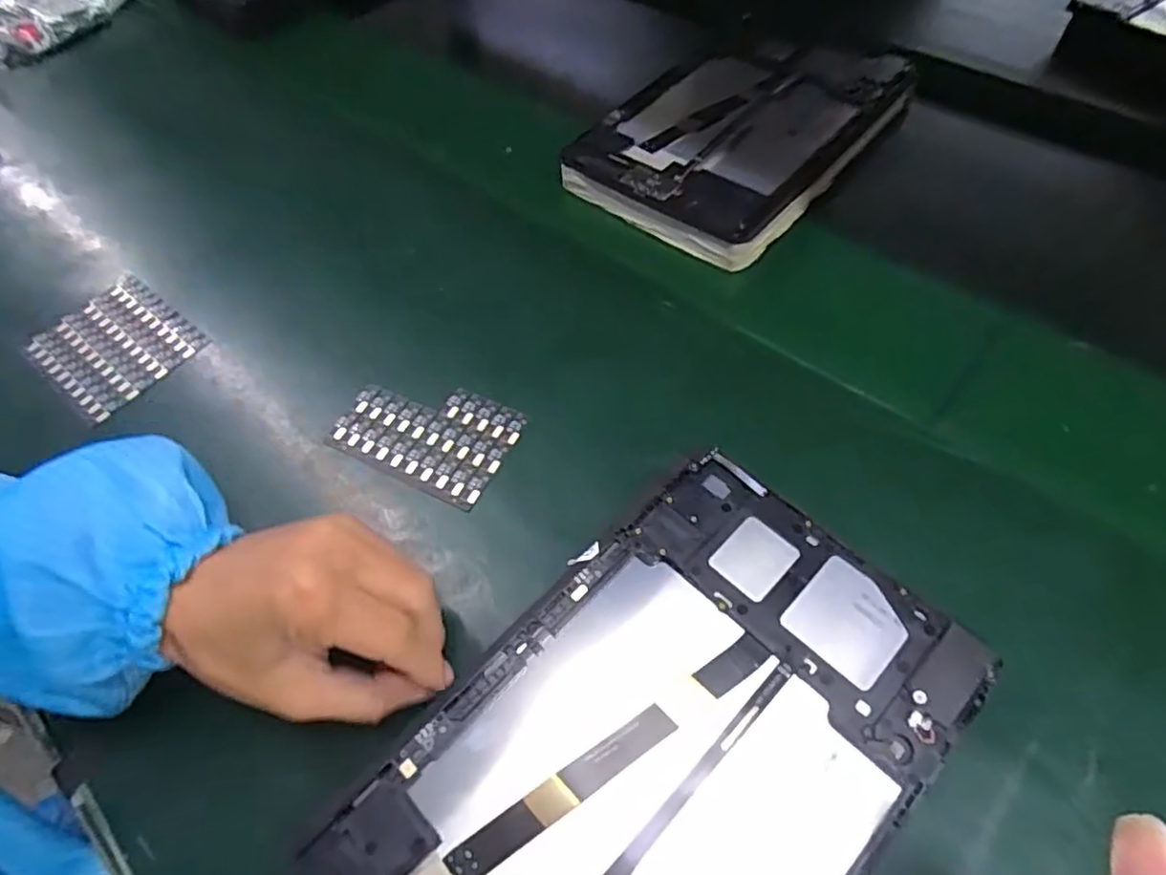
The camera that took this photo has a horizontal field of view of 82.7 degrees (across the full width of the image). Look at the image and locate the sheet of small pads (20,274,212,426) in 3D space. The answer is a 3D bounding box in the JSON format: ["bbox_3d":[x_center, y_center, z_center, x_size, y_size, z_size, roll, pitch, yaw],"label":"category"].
[{"bbox_3d":[-0.302,-0.060,0.429,0.095,0.008,0.081,33,65,24],"label":"sheet of small pads"}]

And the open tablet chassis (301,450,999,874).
[{"bbox_3d":[0.028,0.121,0.254,0.234,0.008,0.151,-41,63,-19],"label":"open tablet chassis"}]

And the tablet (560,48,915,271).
[{"bbox_3d":[0.117,-0.228,0.489,0.157,0.028,0.240,36,64,23],"label":"tablet"}]

